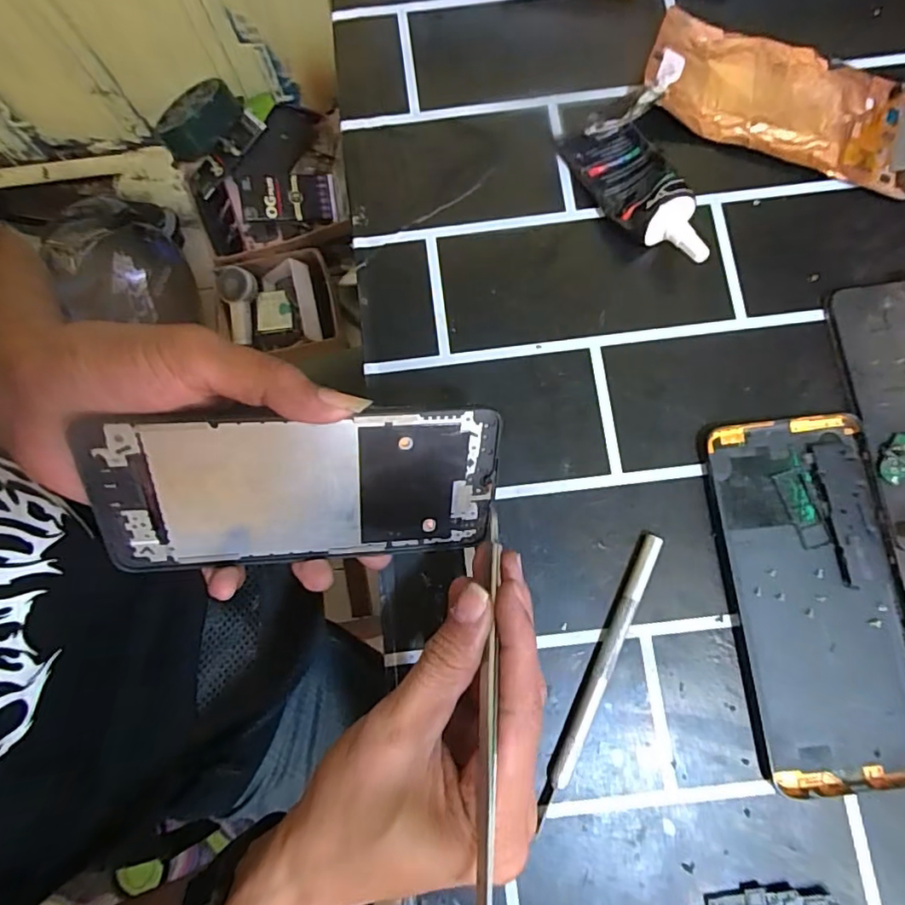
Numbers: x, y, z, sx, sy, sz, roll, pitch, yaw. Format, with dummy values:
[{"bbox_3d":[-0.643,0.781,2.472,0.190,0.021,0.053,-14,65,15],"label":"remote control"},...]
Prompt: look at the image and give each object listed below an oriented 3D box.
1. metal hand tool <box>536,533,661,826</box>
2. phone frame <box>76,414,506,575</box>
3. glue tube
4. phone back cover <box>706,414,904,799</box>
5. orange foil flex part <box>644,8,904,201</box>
[{"bbox_3d":[0.066,0.099,0.253,0.008,0.007,0.130,25,82,6],"label":"metal hand tool"},{"bbox_3d":[-0.061,0.016,0.234,0.158,0.004,0.071,-2,123,-10],"label":"phone frame"},{"bbox_3d":[0.092,-0.132,0.283,0.044,0.029,0.092,-20,80,-2],"label":"glue tube"},{"bbox_3d":[0.167,0.065,0.257,0.073,0.006,0.161,-6,80,0],"label":"phone back cover"},{"bbox_3d":[0.178,-0.188,0.302,0.148,0.009,0.065,22,81,5],"label":"orange foil flex part"}]

